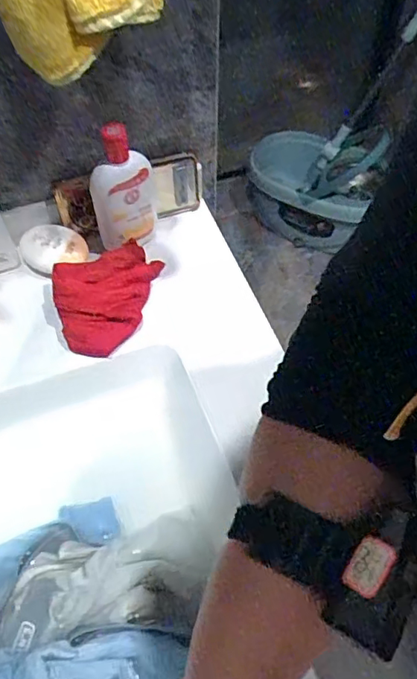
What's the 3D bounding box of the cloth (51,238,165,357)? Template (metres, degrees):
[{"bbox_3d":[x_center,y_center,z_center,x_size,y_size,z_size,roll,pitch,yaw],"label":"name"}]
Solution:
[{"bbox_3d":[-0.100,-0.046,0.577,0.120,0.055,0.103,-18,59,-12],"label":"cloth"}]

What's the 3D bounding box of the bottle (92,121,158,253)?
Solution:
[{"bbox_3d":[-0.091,-0.166,0.589,0.063,0.133,0.067,-3,57,-2],"label":"bottle"}]

